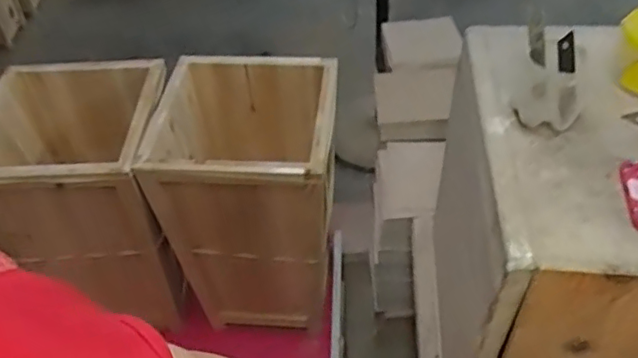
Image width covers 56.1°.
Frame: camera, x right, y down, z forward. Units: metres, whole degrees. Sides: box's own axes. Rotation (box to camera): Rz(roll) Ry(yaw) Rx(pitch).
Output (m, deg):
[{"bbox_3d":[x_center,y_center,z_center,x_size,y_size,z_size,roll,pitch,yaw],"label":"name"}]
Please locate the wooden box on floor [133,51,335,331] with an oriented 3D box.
[{"bbox_3d":[-0.106,0.038,0.993,0.273,0.390,0.255,-1,45,3],"label":"wooden box on floor"}]

